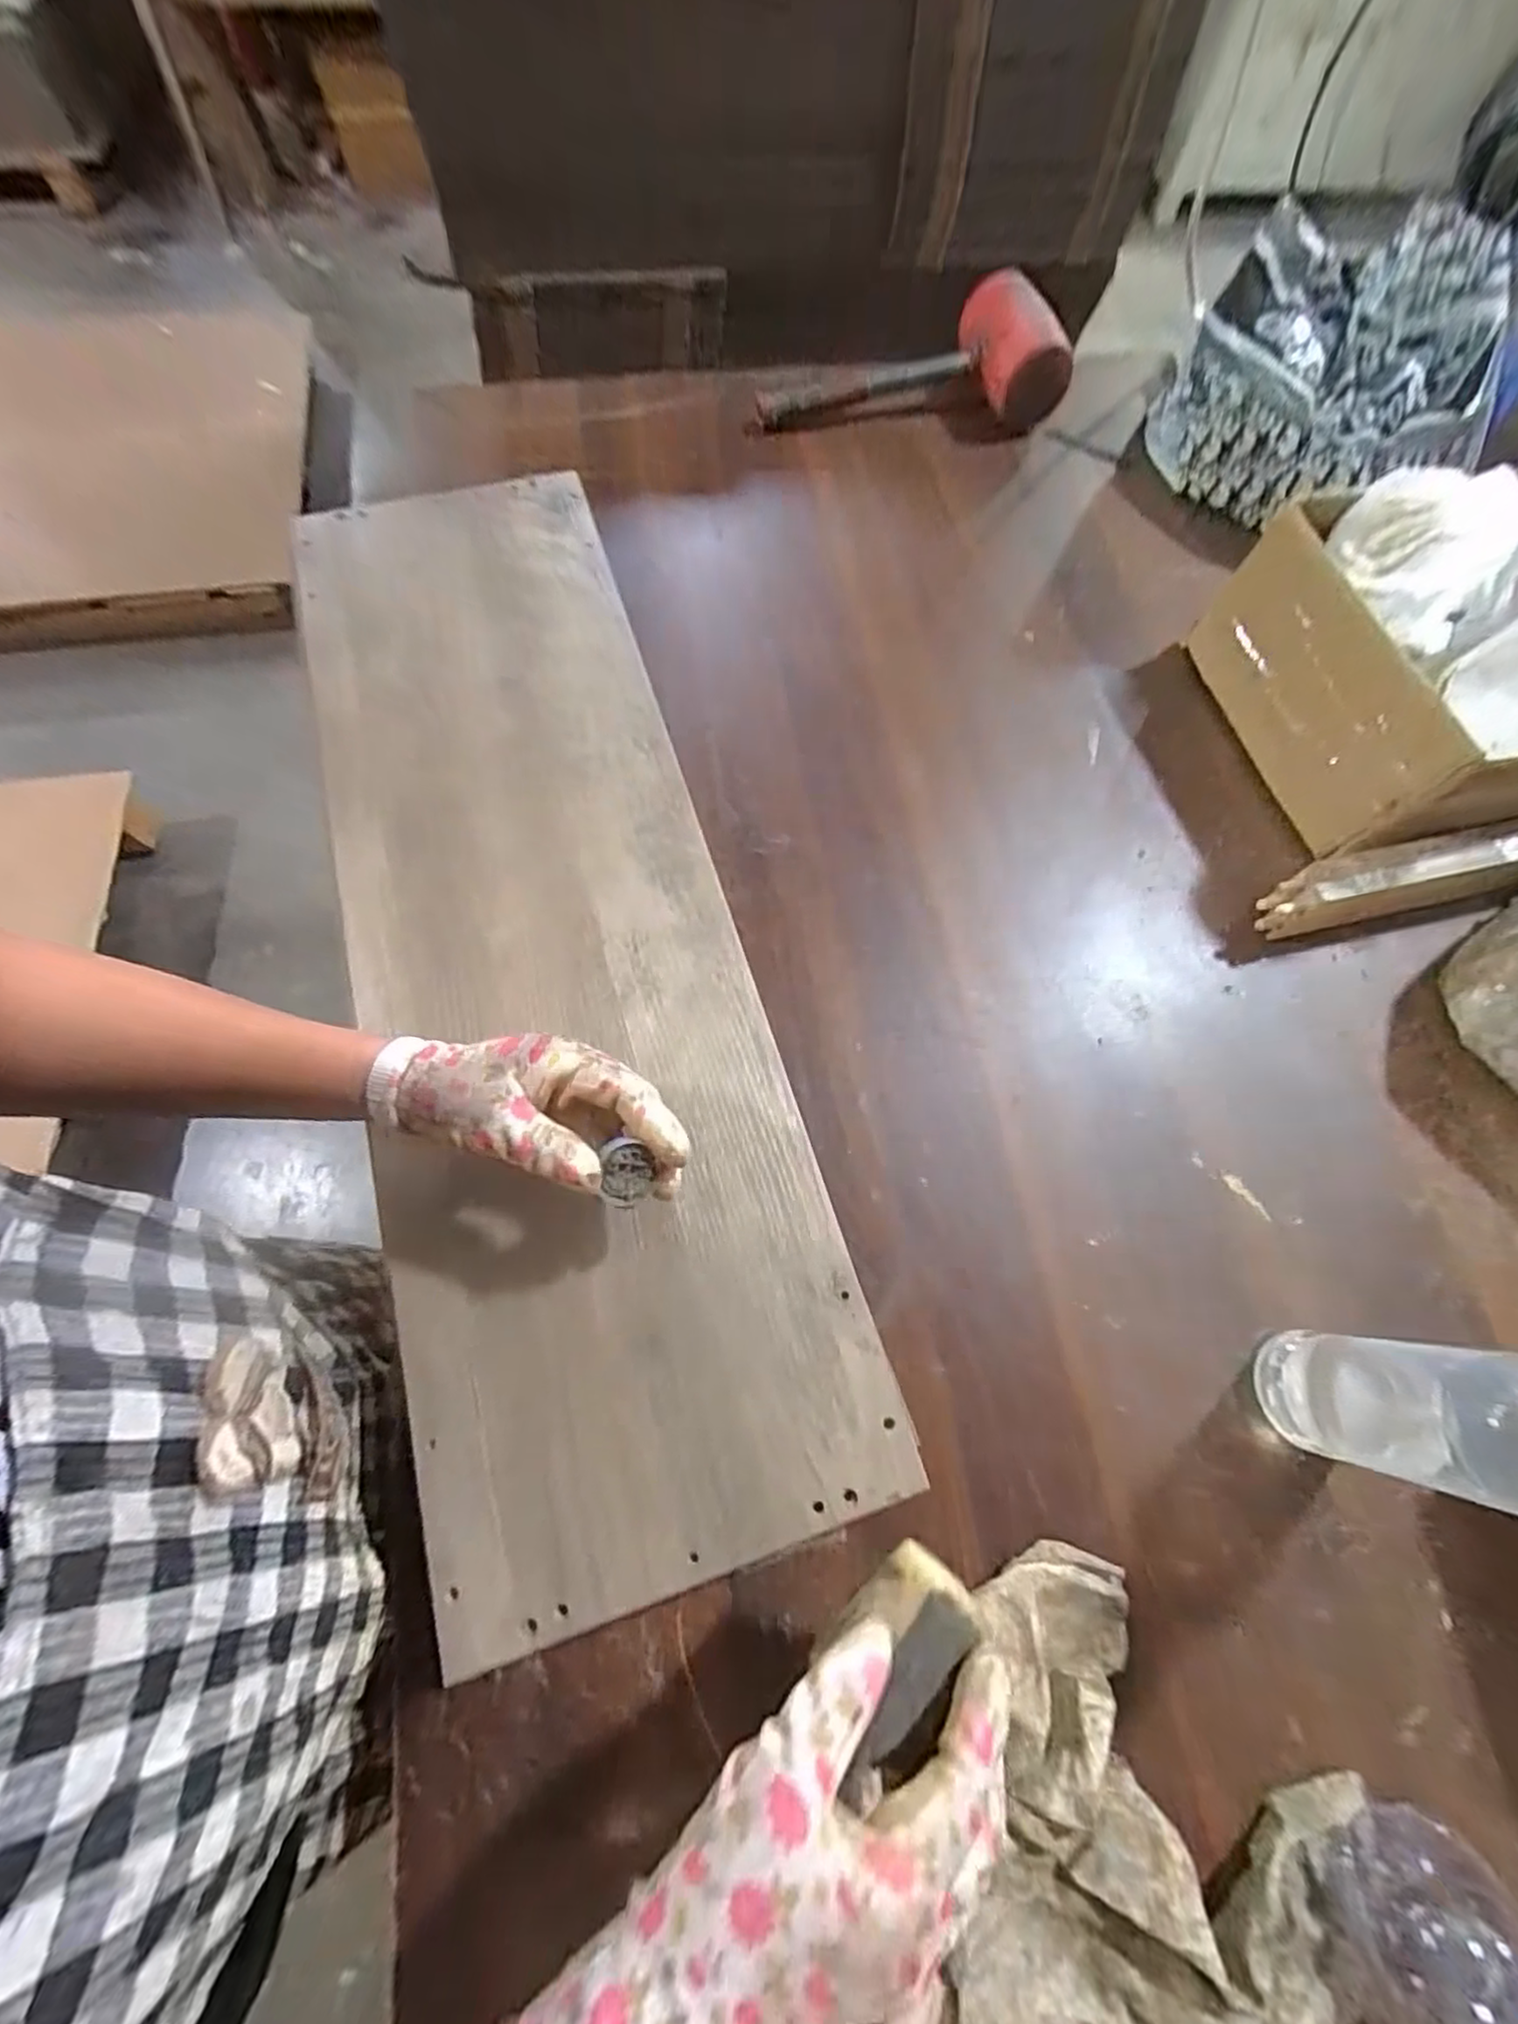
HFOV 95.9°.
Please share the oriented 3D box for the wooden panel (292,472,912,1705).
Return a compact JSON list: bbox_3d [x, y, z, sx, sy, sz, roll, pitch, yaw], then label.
[{"bbox_3d":[-0.146,-0.073,0.450,0.238,0.019,0.765,-17,71,-8],"label":"wooden panel"}]

